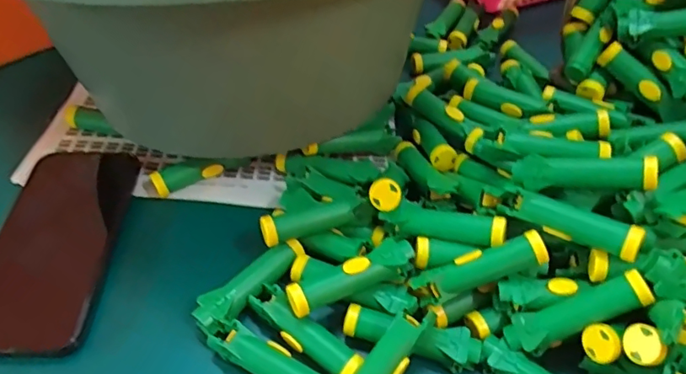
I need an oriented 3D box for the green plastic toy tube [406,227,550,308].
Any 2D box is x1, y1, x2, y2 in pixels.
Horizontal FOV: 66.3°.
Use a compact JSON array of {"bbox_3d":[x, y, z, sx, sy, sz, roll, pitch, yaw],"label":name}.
[{"bbox_3d":[0.082,0.049,0.316,0.080,0.015,0.018,-22,49,5],"label":"green plastic toy tube"}]

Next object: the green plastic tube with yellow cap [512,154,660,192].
[{"bbox_3d":[0.148,-0.011,0.325,0.080,0.020,0.021,2,45,26],"label":"green plastic tube with yellow cap"}]

